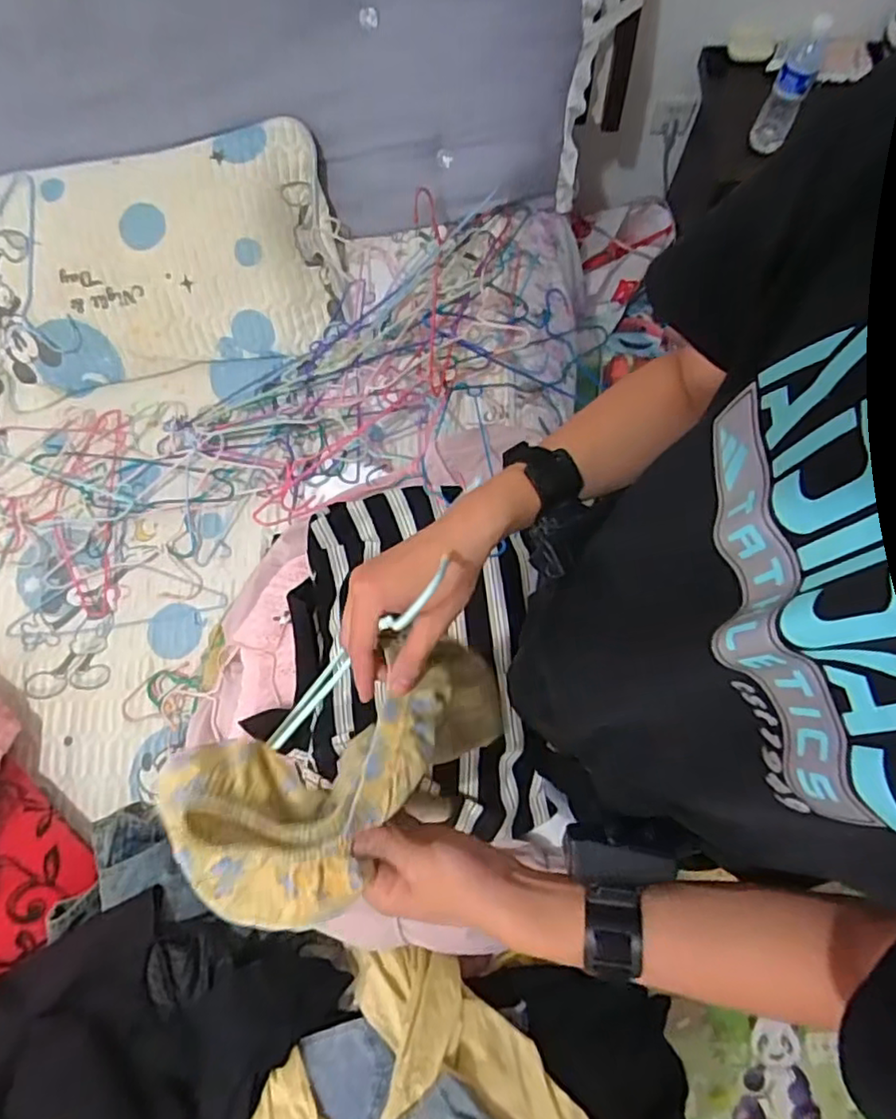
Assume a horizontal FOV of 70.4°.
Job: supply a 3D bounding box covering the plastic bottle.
[{"bbox_3d":[0.619,-0.849,1.158,0.065,0.210,0.080,25,76,8],"label":"plastic bottle"}]

